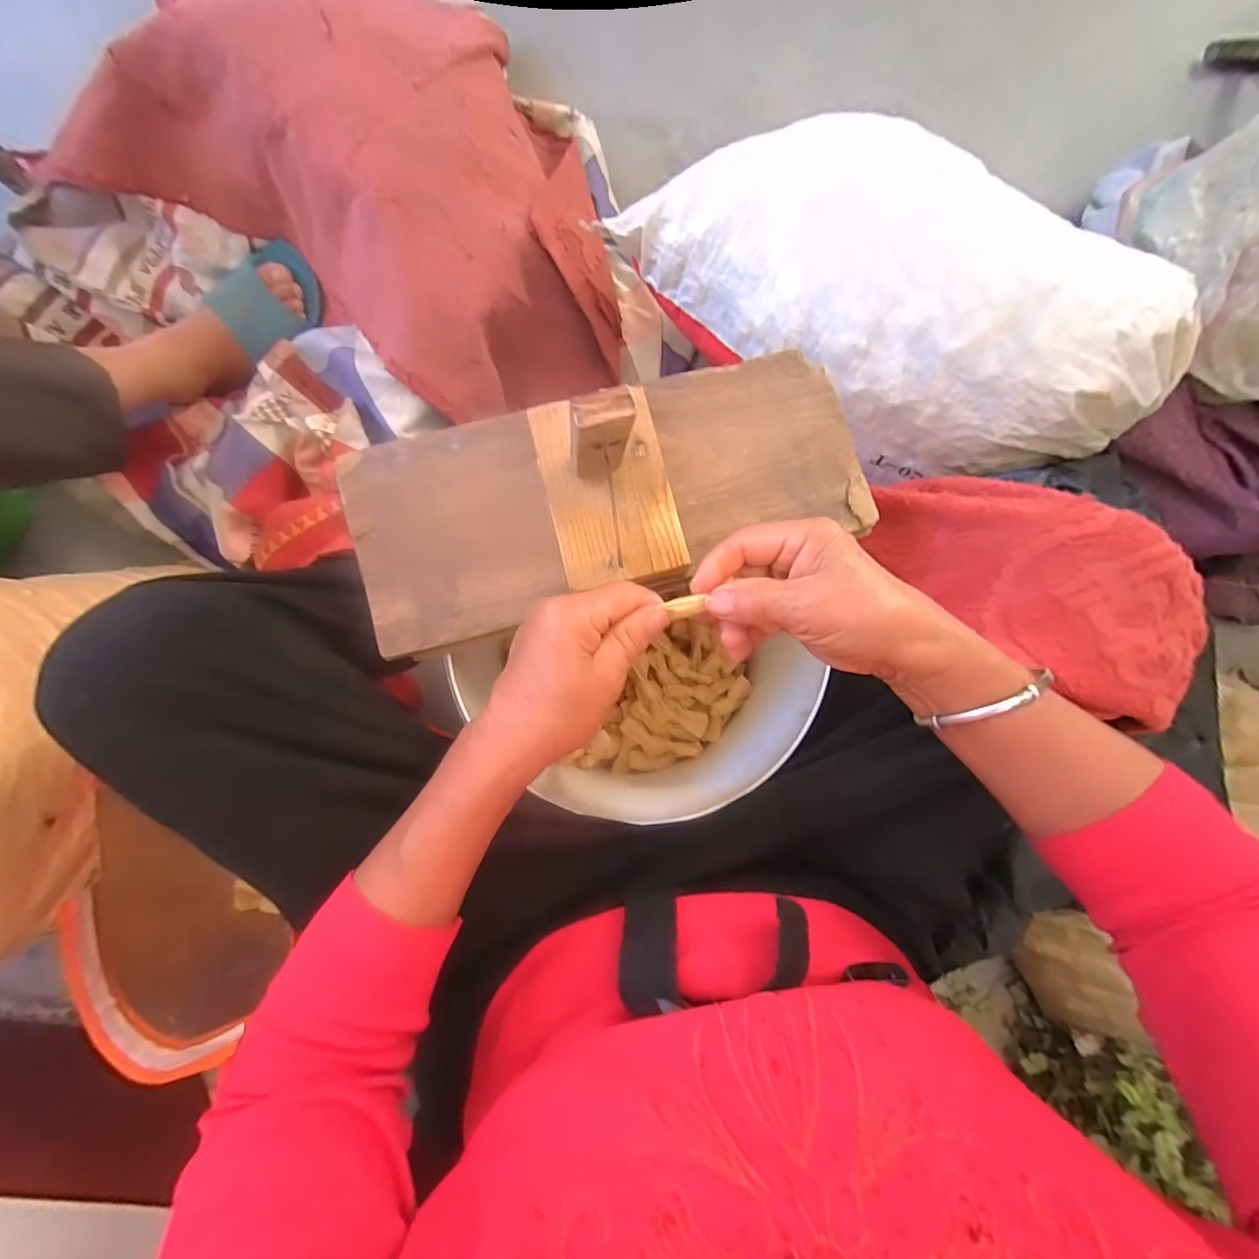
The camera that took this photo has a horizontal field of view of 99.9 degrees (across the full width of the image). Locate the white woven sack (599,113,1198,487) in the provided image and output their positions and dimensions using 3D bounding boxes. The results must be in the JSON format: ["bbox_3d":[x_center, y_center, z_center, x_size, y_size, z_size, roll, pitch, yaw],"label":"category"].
[{"bbox_3d":[0.278,-0.372,0.551,0.534,0.178,0.265,42,83,1],"label":"white woven sack"}]

